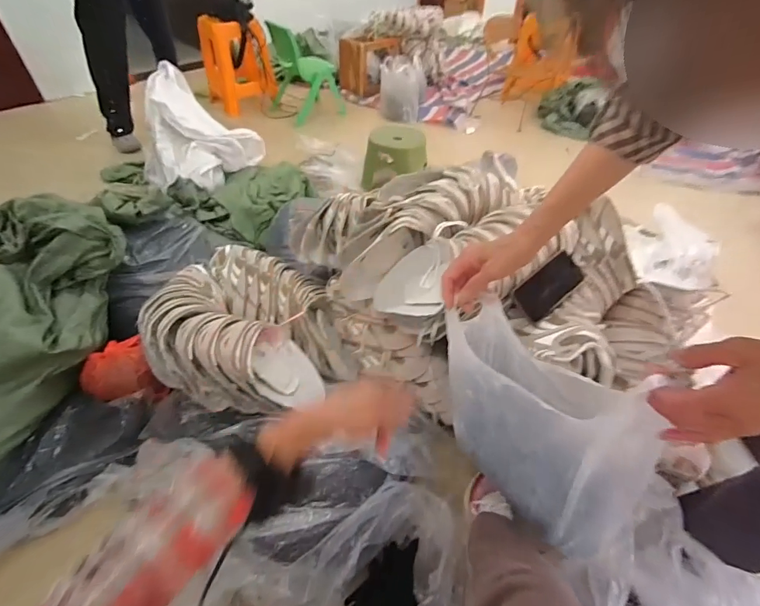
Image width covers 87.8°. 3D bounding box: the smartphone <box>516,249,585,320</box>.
[{"bbox_3d":[0.422,-0.042,0.992,0.015,0.167,0.090,-3,53,-49],"label":"smartphone"}]

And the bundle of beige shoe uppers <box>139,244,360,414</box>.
[{"bbox_3d":[-0.315,0.052,0.936,0.387,0.159,0.442,-27,51,-24],"label":"bundle of beige shoe uppers"}]

